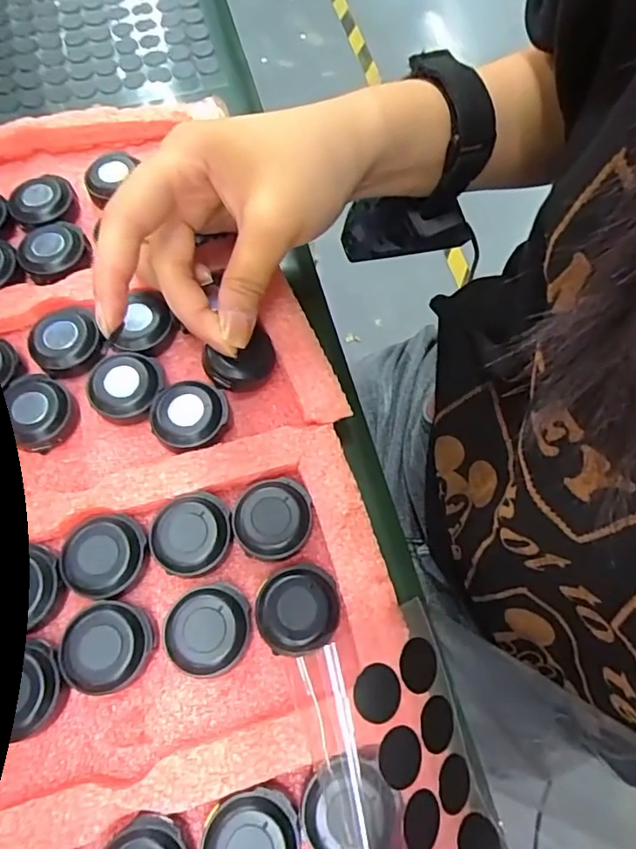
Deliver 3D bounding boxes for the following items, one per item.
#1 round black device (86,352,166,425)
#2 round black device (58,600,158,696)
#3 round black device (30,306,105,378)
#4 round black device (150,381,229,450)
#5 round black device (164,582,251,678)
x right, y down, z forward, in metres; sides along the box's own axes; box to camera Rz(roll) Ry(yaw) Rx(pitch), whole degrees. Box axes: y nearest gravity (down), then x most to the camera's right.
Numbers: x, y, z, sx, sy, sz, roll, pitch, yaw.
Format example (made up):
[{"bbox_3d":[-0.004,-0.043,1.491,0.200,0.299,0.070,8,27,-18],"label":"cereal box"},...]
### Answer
[{"bbox_3d":[-0.078,-0.015,0.218,0.028,0.017,0.026,1,66,-3],"label":"round black device"},{"bbox_3d":[-0.072,0.076,0.182,0.030,0.012,0.028,1,66,-3],"label":"round black device"},{"bbox_3d":[-0.107,-0.036,0.225,0.028,0.011,0.027,1,66,-3],"label":"round black device"},{"bbox_3d":[-0.052,-0.003,0.213,0.030,0.012,0.027,-2,67,-4],"label":"round black device"},{"bbox_3d":[-0.038,0.072,0.185,0.028,0.011,0.028,1,66,-3],"label":"round black device"}]

